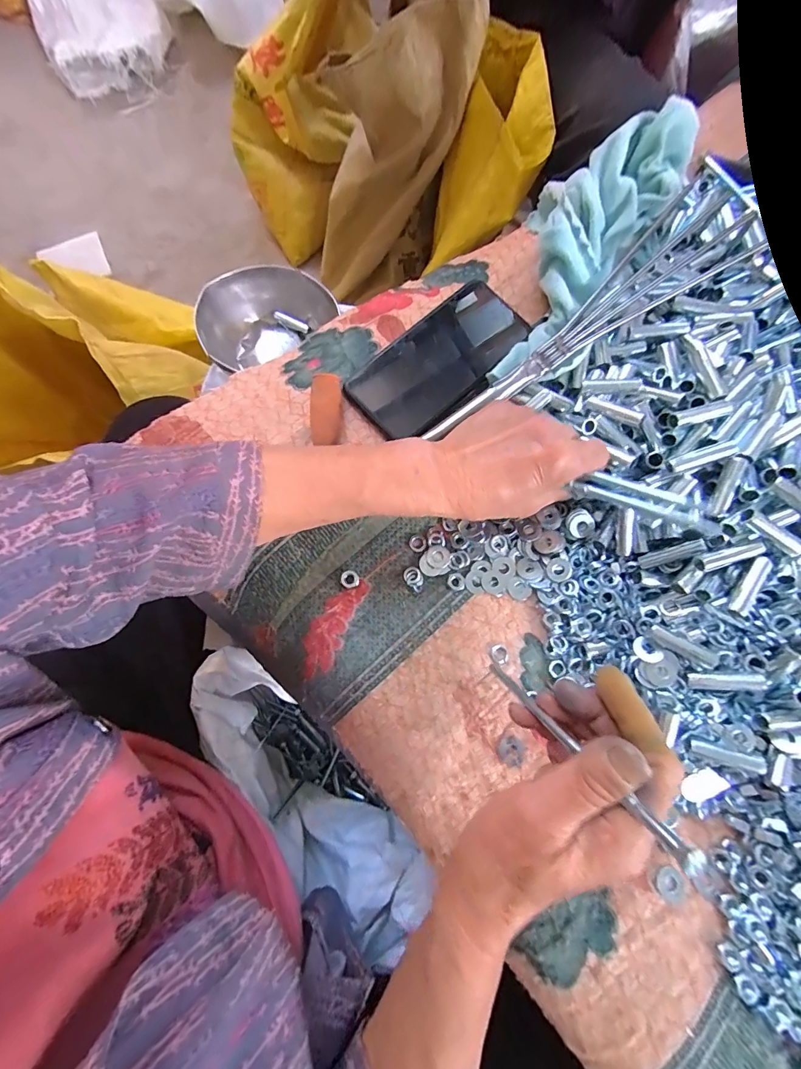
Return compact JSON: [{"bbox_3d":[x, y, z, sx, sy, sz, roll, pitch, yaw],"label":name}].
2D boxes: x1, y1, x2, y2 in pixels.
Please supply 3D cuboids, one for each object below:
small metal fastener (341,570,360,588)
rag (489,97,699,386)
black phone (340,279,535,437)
[{"bbox_3d":[-0.038,0.034,0.322,0.013,0.006,0.013,0,75,0],"label":"small metal fastener"},{"bbox_3d":[0.150,-0.238,0.356,0.090,0.074,0.256,30,77,7],"label":"rag"},{"bbox_3d":[0.037,-0.146,0.360,0.157,0.012,0.083,-41,83,-6],"label":"black phone"}]

